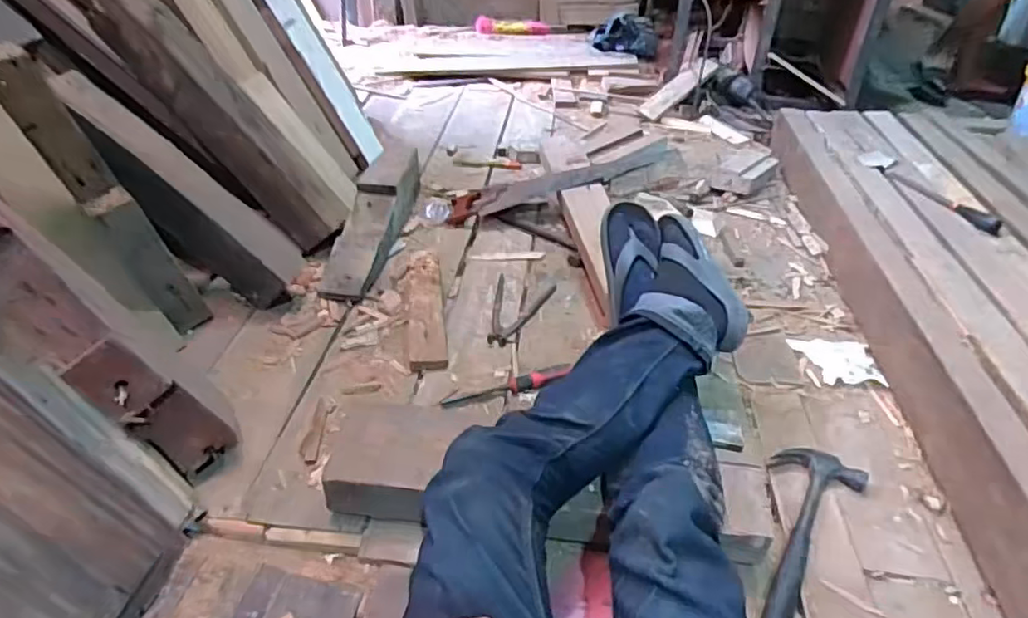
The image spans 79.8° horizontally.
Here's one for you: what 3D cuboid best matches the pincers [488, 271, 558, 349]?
[{"bbox_3d":[0.010,0.003,1.229,0.118,0.017,0.224,5,38,10],"label":"pincers"}]

